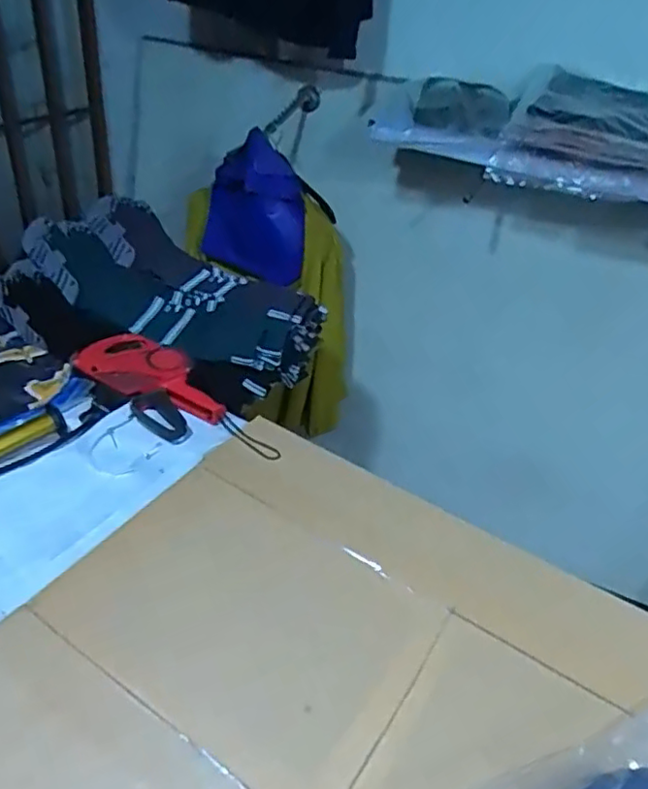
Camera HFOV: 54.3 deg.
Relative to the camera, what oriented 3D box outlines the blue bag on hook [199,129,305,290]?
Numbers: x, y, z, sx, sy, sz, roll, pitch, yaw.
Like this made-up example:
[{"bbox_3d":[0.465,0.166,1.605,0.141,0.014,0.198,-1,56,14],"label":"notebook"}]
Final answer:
[{"bbox_3d":[-0.169,-0.445,1.549,0.242,0.348,0.127,3,38,-5],"label":"blue bag on hook"}]

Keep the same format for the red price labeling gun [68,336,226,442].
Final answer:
[{"bbox_3d":[-0.248,-0.015,0.910,0.220,0.058,0.110,23,41,20],"label":"red price labeling gun"}]

